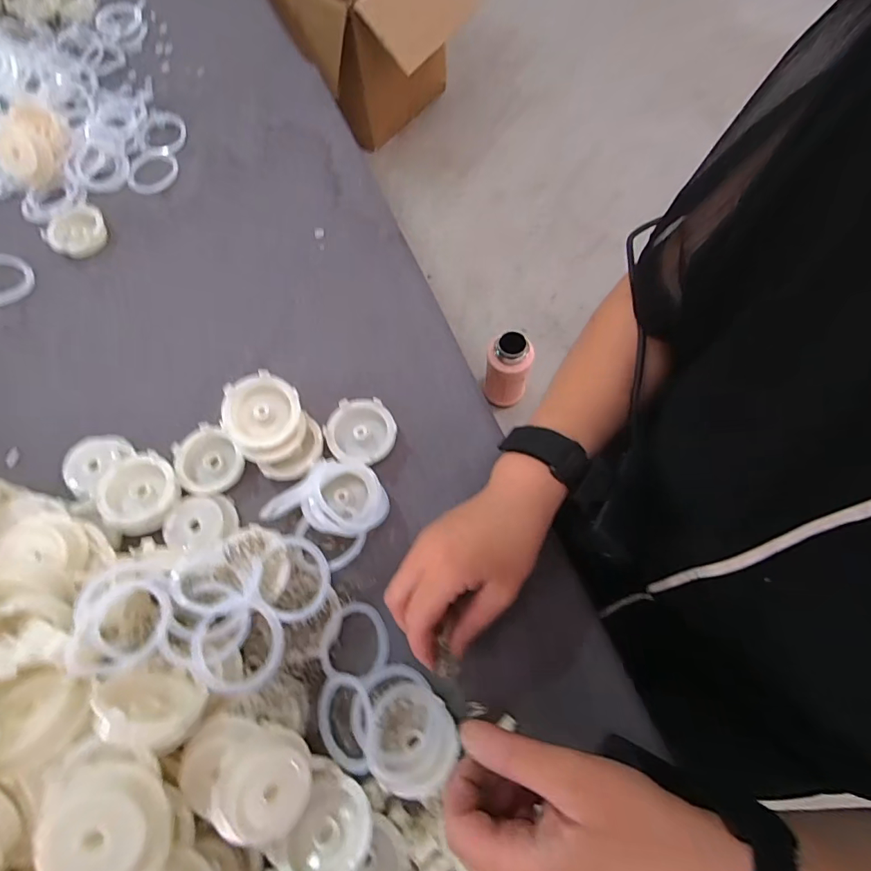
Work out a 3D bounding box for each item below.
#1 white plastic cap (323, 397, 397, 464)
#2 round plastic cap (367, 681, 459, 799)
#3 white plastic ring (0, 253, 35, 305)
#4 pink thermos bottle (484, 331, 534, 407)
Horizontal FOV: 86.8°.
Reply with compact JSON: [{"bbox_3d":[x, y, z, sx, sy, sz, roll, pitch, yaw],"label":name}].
[{"bbox_3d":[-0.060,-0.003,0.370,0.053,0.014,0.056,-1,71,2],"label":"white plastic cap"},{"bbox_3d":[-0.014,0.187,0.284,0.053,0.018,0.058,-1,71,2],"label":"round plastic cap"},{"bbox_3d":[-0.421,-0.156,0.450,0.046,0.007,0.055,-36,84,-14],"label":"white plastic ring"},{"bbox_3d":[0.160,-0.143,1.019,0.095,0.210,0.078,13,72,7],"label":"pink thermos bottle"}]

